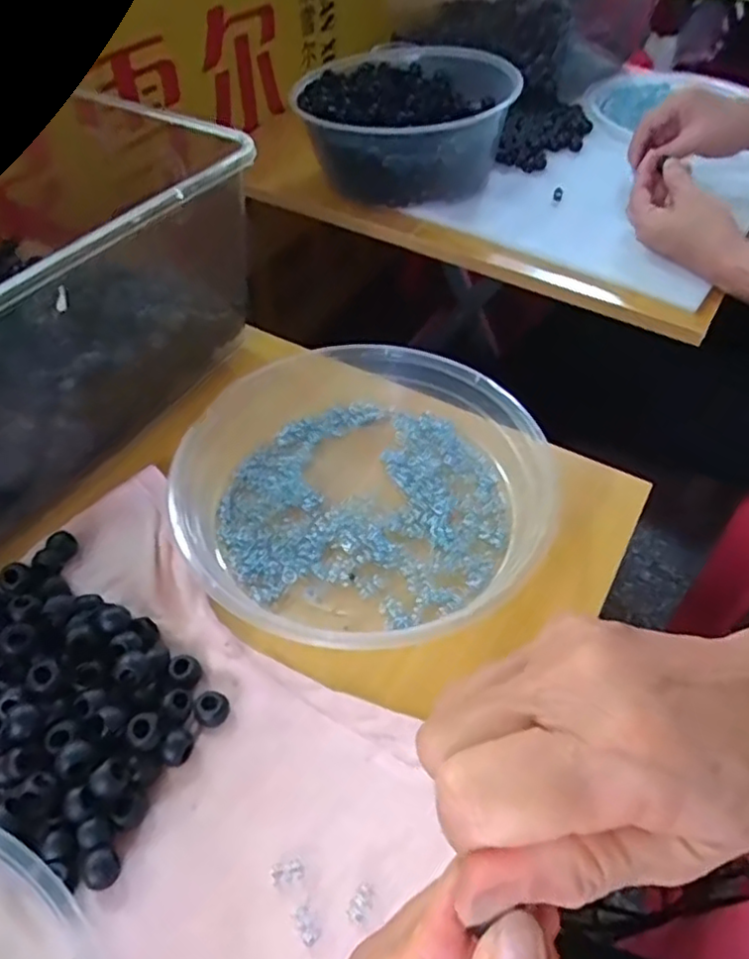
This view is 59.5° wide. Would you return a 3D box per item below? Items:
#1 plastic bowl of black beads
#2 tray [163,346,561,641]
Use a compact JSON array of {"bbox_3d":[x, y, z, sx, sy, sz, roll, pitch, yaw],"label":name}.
[{"bbox_3d":[0.033,-0.391,0.725,0.216,0.090,0.229,0,50,0],"label":"plastic bowl of black beads"},{"bbox_3d":[-0.002,-0.005,0.376,0.201,0.034,0.196,0,51,0],"label":"tray"}]

